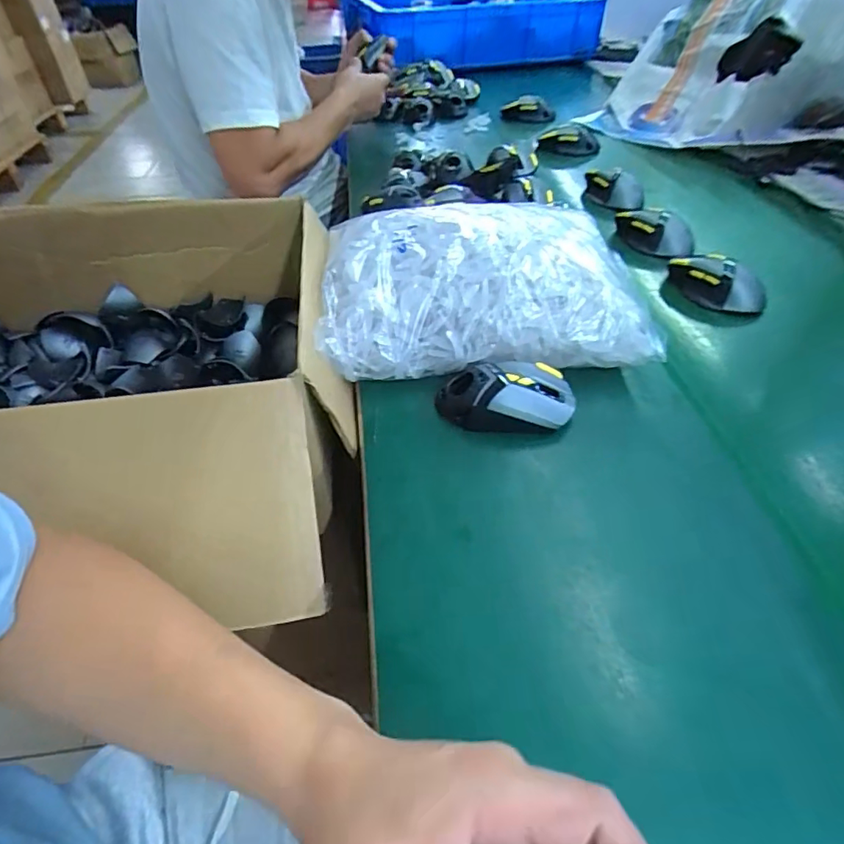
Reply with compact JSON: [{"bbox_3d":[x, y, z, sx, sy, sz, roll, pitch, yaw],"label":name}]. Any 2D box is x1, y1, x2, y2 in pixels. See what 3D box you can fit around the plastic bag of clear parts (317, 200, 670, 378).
[{"bbox_3d":[0.057,-0.135,0.540,0.300,0.102,0.200,-2,45,0],"label":"plastic bag of clear parts"}]

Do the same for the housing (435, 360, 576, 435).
[{"bbox_3d":[0.073,-0.023,0.468,0.120,0.041,0.064,2,45,5],"label":"housing"}]

